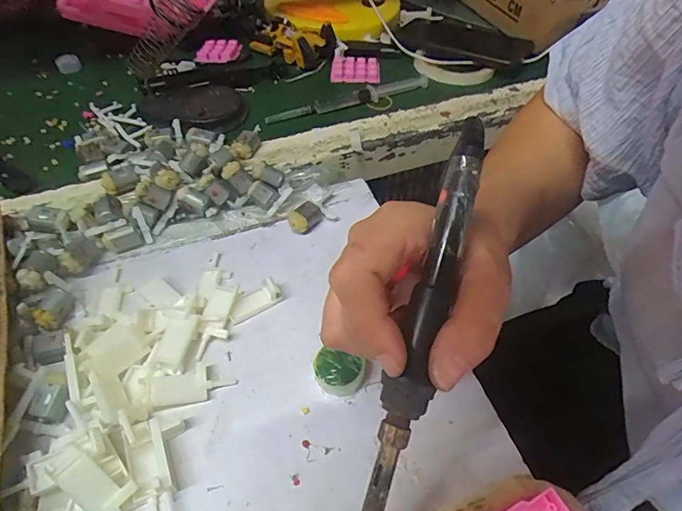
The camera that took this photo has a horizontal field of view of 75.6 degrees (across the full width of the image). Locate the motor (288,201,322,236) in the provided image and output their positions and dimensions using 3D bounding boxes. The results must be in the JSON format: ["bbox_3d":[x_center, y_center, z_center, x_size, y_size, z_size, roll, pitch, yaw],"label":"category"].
[{"bbox_3d":[-0.030,-0.032,0.374,0.017,0.018,0.030,29,55,21],"label":"motor"}]

